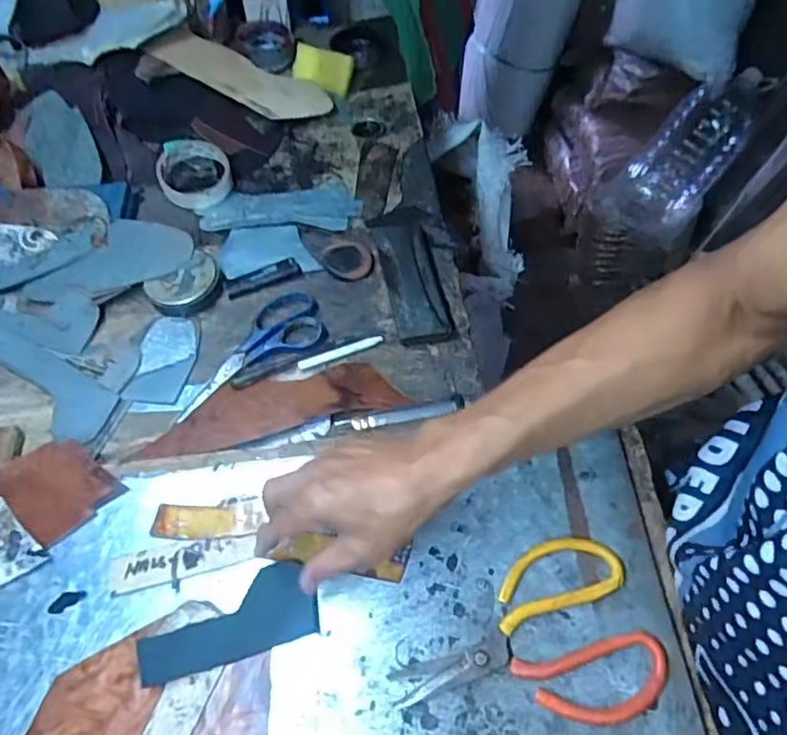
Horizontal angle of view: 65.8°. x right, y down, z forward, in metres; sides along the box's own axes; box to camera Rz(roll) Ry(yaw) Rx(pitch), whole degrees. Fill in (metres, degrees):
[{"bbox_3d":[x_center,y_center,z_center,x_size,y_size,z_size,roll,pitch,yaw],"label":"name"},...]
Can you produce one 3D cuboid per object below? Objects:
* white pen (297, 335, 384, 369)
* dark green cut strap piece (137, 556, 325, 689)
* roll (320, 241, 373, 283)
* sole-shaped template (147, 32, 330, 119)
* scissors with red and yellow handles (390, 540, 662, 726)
[{"bbox_3d":[-0.051,-0.016,0.593,0.087,0.004,0.011,-19,58,-11],"label":"white pen"},{"bbox_3d":[-0.120,0.189,0.445,0.124,0.010,0.056,-20,58,-16],"label":"dark green cut strap piece"},{"bbox_3d":[-0.052,-0.120,0.661,0.054,0.012,0.060,-15,57,-8],"label":"roll"},{"bbox_3d":[-0.203,-0.392,0.814,0.236,0.025,0.100,23,59,0],"label":"sole-shaped template"},{"bbox_3d":[0.096,0.177,0.427,0.172,0.014,0.115,4,56,4],"label":"scissors with red and yellow handles"}]

